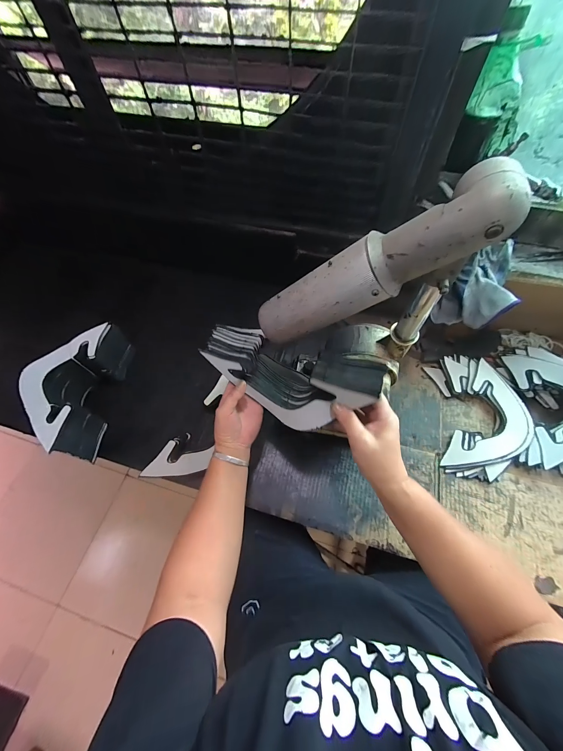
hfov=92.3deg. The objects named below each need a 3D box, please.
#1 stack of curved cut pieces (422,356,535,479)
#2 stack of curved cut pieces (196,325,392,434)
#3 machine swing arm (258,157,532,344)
[{"bbox_3d":[0.422,0.079,0.573,0.167,0.033,0.257,5,63,4],"label":"stack of curved cut pieces"},{"bbox_3d":[-0.004,-0.004,0.398,0.259,0.134,0.078,28,67,15],"label":"stack of curved cut pieces"},{"bbox_3d":[0.076,-0.101,0.278,0.266,0.053,0.058,-19,54,41],"label":"machine swing arm"}]

